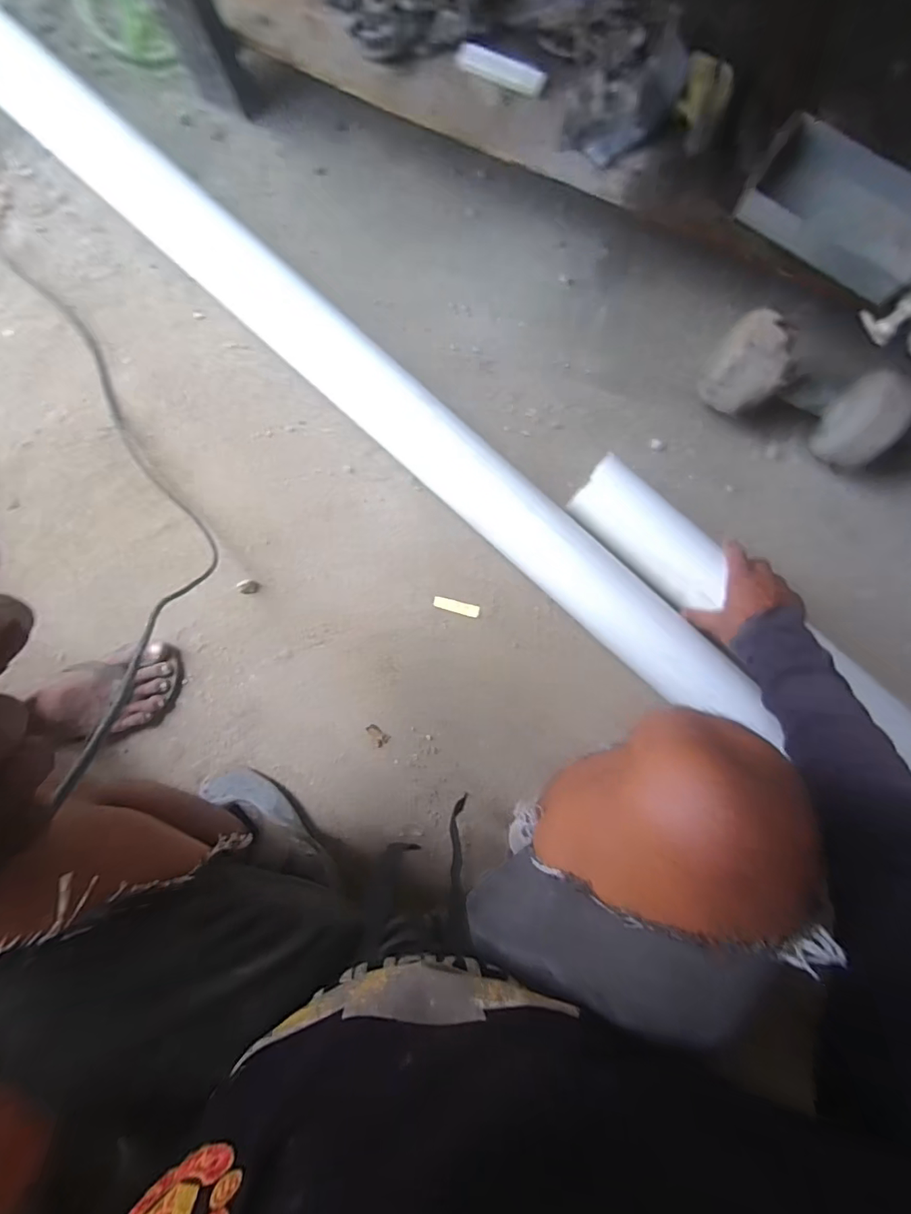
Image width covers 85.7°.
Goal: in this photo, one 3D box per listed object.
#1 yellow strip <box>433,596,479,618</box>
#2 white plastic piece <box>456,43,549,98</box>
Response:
[{"bbox_3d":[0.001,0.000,0.682,0.063,0.004,0.017,15,89,1],"label":"yellow strip"},{"bbox_3d":[0.055,-0.652,0.595,0.110,0.008,0.033,21,89,1],"label":"white plastic piece"}]

